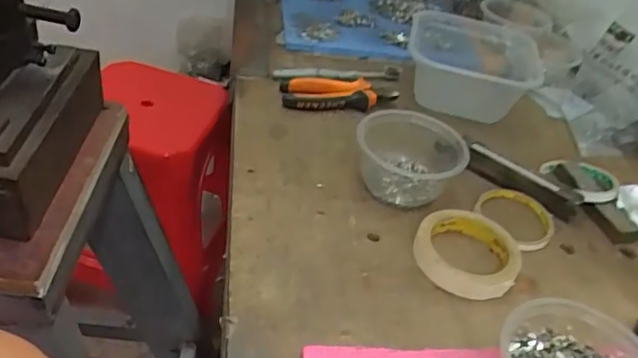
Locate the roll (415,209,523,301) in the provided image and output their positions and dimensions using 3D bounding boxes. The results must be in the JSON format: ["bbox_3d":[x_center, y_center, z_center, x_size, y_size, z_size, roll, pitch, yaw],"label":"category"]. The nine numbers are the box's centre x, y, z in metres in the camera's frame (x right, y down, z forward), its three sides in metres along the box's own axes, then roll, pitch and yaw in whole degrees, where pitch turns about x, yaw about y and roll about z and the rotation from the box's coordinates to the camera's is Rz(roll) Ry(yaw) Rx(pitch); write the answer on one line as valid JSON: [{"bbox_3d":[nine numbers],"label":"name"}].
[{"bbox_3d":[0.141,0.067,0.556,0.098,0.023,0.097,5,39,-4],"label":"roll"}]

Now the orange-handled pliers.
[{"bbox_3d":[0.028,-0.111,0.742,0.150,0.023,0.058,-2,40,-11],"label":"orange-handled pliers"}]

